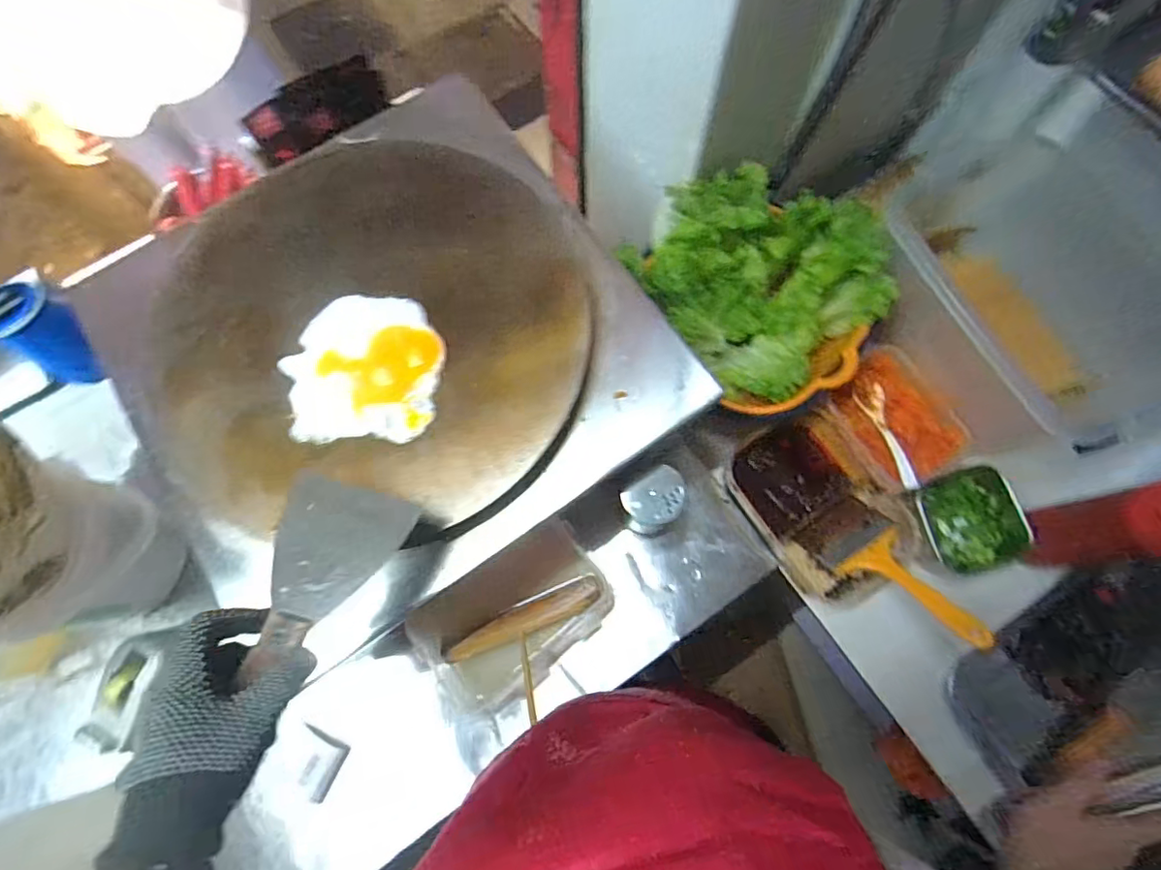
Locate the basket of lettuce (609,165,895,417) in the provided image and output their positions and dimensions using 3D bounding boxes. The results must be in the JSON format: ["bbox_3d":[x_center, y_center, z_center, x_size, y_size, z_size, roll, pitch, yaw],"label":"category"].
[{"bbox_3d":[0.200,-0.164,0.643,0.255,0.141,0.230,41,79,11],"label":"basket of lettuce"}]

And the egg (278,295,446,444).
[{"bbox_3d":[-0.185,-0.060,0.491,0.128,0.006,0.129,0,74,1],"label":"egg"}]

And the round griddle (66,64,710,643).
[{"bbox_3d":[-0.177,-0.085,0.509,0.442,0.050,0.424,-34,80,-10],"label":"round griddle"}]

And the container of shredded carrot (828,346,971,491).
[{"bbox_3d":[0.358,-0.017,0.671,0.121,0.047,0.154,-29,76,-7],"label":"container of shredded carrot"}]

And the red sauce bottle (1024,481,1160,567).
[{"bbox_3d":[0.515,0.088,0.545,0.072,0.225,0.063,-4,74,0],"label":"red sauce bottle"}]

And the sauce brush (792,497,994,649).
[{"bbox_3d":[0.320,0.135,0.580,0.085,0.029,0.185,-34,39,-8],"label":"sauce brush"}]

